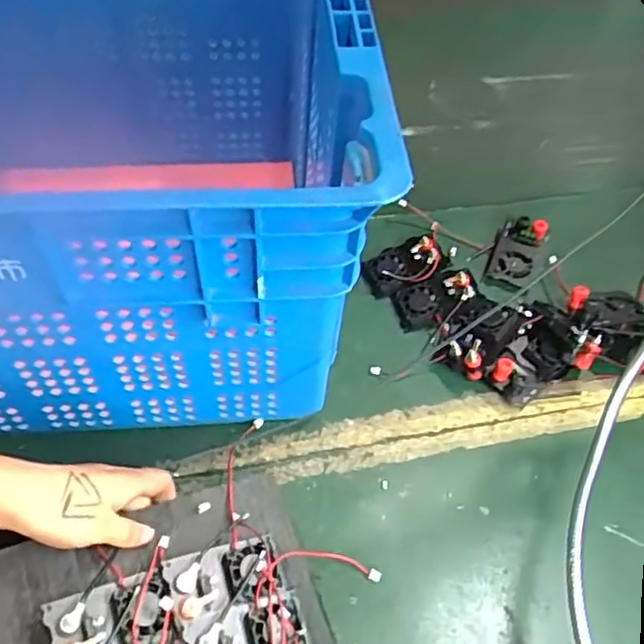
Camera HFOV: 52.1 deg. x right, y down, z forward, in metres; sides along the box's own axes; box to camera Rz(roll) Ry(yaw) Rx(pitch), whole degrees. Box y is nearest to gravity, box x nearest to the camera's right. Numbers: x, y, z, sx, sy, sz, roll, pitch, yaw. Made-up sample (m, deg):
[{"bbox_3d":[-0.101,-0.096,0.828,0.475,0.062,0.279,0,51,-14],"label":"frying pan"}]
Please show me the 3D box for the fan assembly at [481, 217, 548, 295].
[{"bbox_3d":[0.223,-0.077,0.761,0.057,0.044,0.096,24,57,12],"label":"fan assembly"}]

